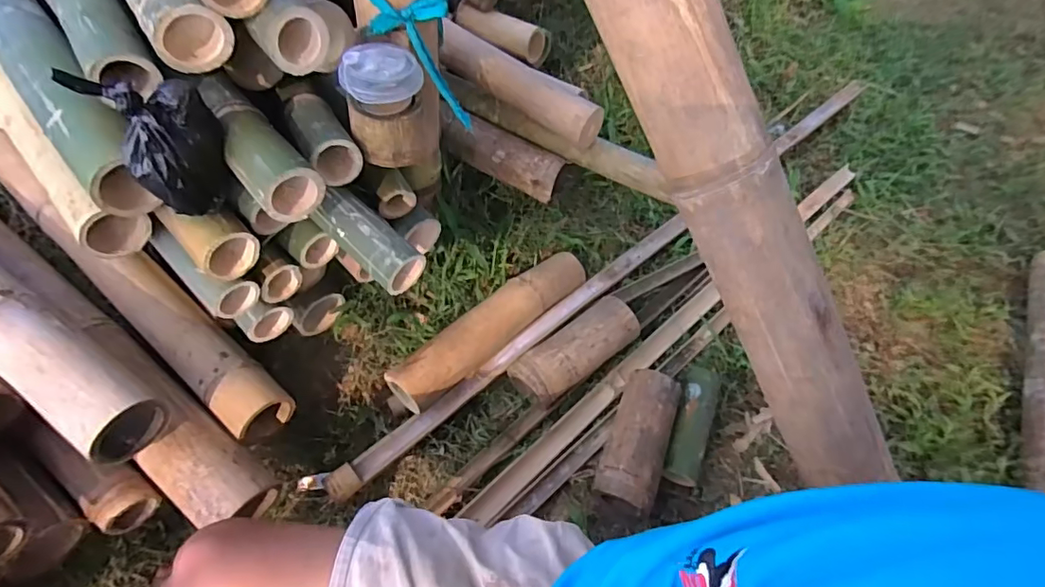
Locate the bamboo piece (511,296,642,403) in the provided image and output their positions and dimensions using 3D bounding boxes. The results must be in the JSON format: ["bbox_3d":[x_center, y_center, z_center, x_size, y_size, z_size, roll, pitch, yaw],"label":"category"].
[{"bbox_3d":[0.085,0.094,0.849,0.210,0.083,0.086,-33,62,-20],"label":"bamboo piece"}]

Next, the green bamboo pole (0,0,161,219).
[{"bbox_3d":[-0.682,-0.368,0.690,0.084,0.090,0.844,-37,63,-22],"label":"green bamboo pole"}]

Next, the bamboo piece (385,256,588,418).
[{"bbox_3d":[-0.041,0.046,0.861,0.383,0.081,0.073,-39,64,-23],"label":"bamboo piece"}]

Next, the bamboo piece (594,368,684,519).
[{"bbox_3d":[0.166,0.216,0.769,0.084,0.088,0.203,19,58,13],"label":"bamboo piece"}]

